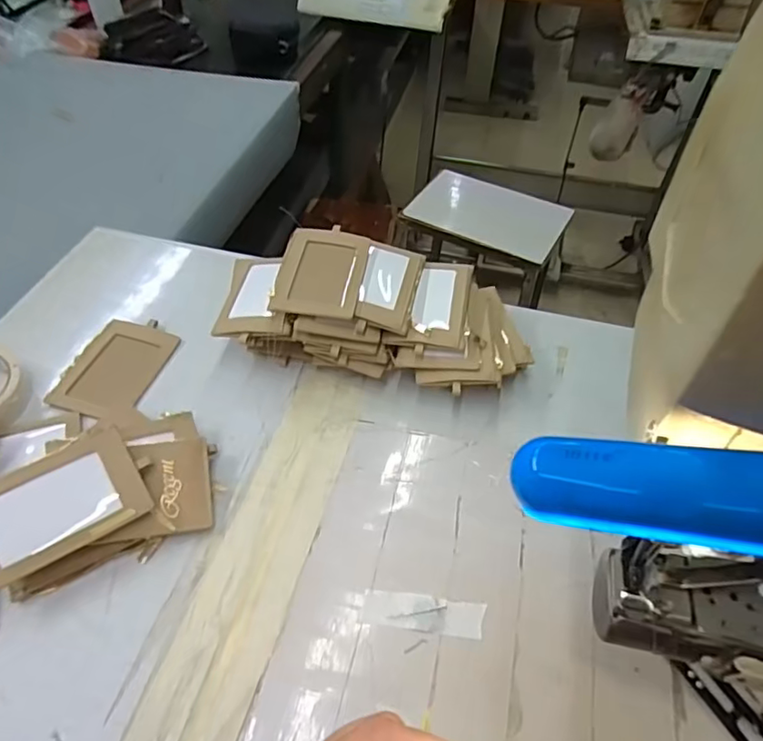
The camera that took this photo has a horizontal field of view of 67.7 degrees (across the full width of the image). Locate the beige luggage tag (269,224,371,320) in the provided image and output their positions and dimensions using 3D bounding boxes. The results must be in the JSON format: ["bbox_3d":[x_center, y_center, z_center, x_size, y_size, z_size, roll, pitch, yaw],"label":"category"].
[{"bbox_3d":[-0.054,-0.094,0.522,0.074,0.010,0.109,10,53,-2],"label":"beige luggage tag"}]

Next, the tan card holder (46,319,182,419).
[{"bbox_3d":[-0.248,-0.005,0.536,0.073,0.006,0.115,20,50,1],"label":"tan card holder"}]

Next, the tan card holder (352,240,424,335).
[{"bbox_3d":[0.006,-0.079,0.527,0.054,0.008,0.104,16,50,0],"label":"tan card holder"}]

